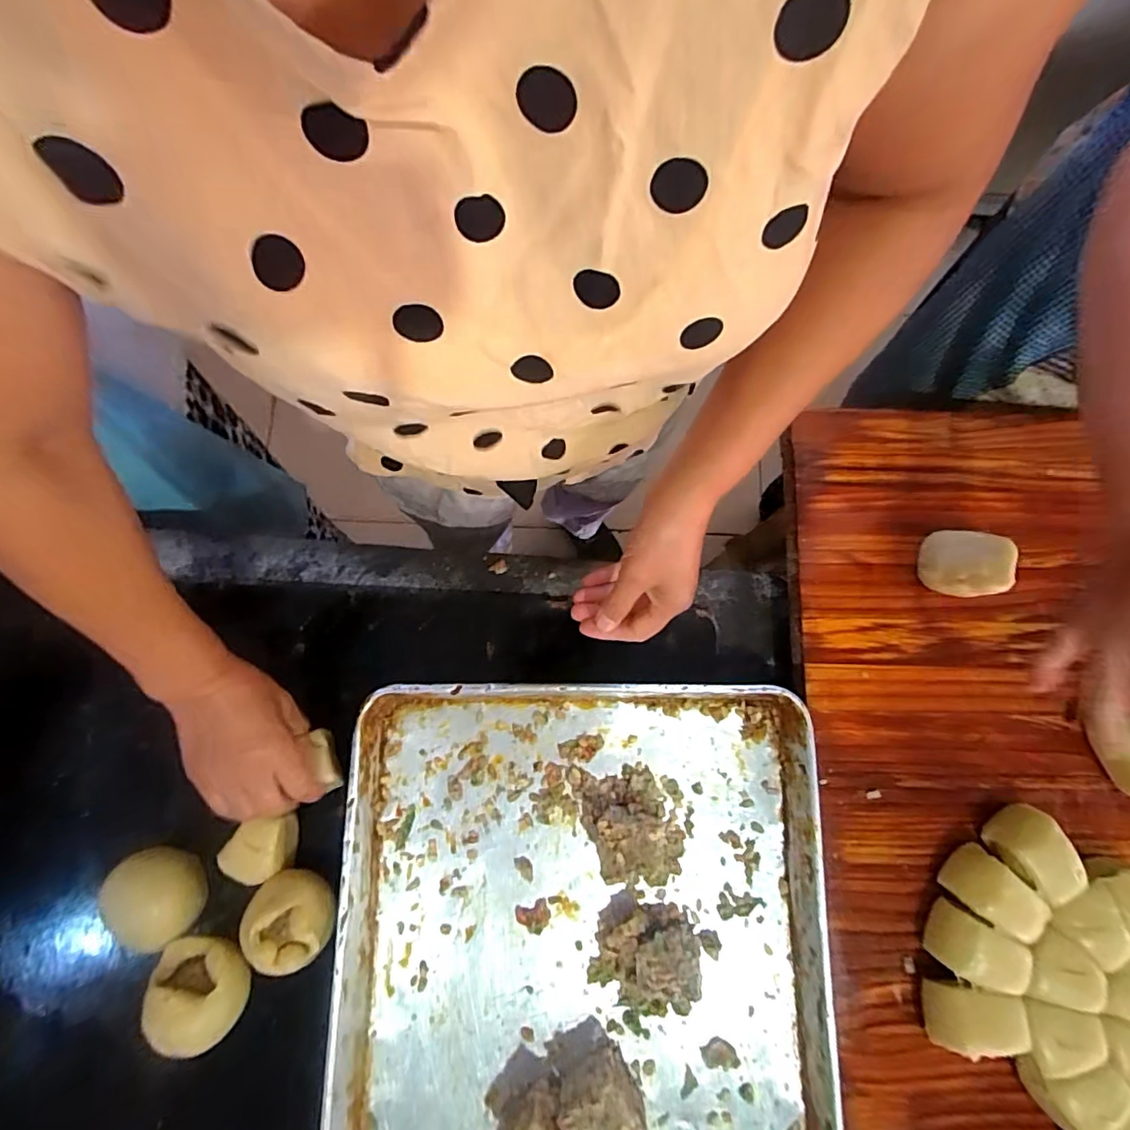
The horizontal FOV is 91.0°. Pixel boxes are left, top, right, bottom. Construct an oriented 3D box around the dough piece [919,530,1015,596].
[{"bbox_3d":[0.364,0.000,0.507,0.061,0.049,0.056,15,78,4],"label":"dough piece"}]

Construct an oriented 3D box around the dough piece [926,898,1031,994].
[{"bbox_3d":[0.330,0.308,0.446,0.058,0.040,0.043,26,79,6],"label":"dough piece"}]

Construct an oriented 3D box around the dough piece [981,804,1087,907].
[{"bbox_3d":[0.390,0.240,0.466,0.050,0.039,0.062,-30,79,-6],"label":"dough piece"}]

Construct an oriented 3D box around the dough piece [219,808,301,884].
[{"bbox_3d":[-0.271,0.250,0.489,0.053,0.036,0.051,-5,77,-1],"label":"dough piece"}]

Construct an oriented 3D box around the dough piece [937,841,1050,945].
[{"bbox_3d":[0.348,0.269,0.454,0.043,0.038,0.064,-43,80,-8],"label":"dough piece"}]

